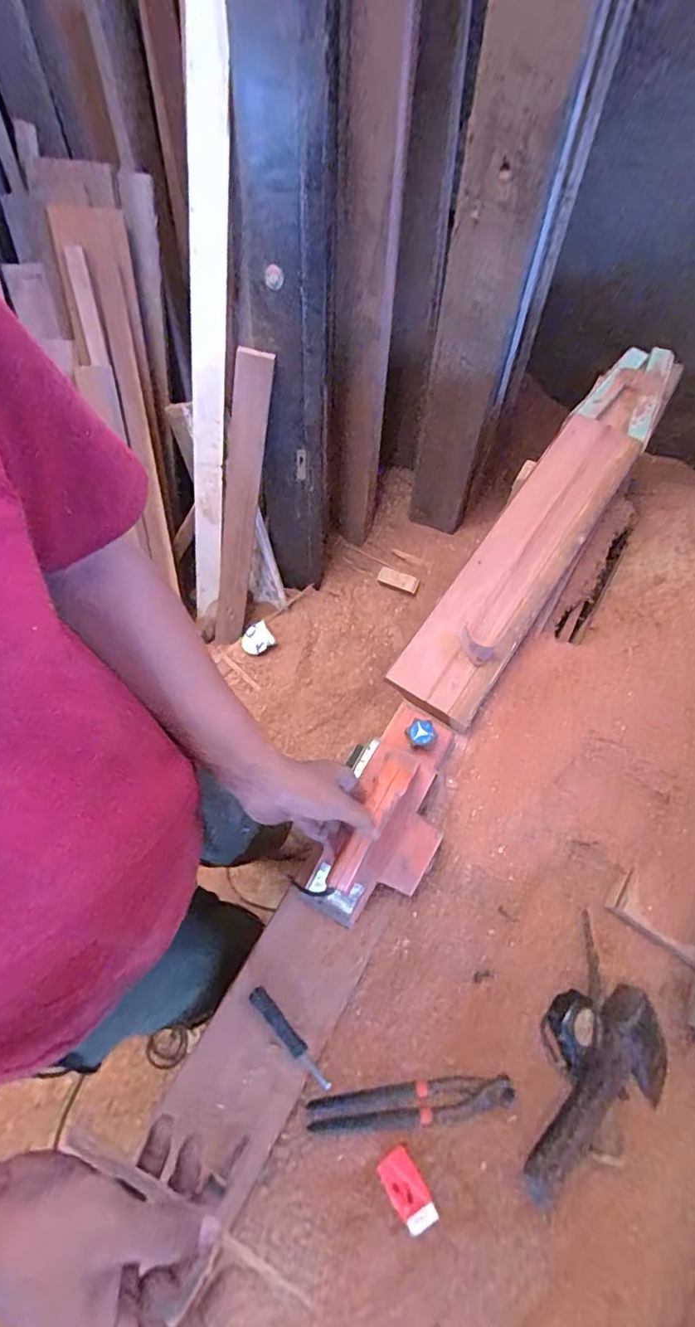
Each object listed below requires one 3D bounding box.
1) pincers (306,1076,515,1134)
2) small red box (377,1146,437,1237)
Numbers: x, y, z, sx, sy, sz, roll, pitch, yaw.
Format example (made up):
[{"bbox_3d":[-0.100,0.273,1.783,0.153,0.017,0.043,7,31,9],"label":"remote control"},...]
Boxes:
[{"bbox_3d":[0.069,0.480,0.585,0.222,0.016,0.036,-5,67,1],"label":"pincers"},{"bbox_3d":[0.059,0.533,0.543,0.037,0.013,0.065,-33,70,-10],"label":"small red box"}]

